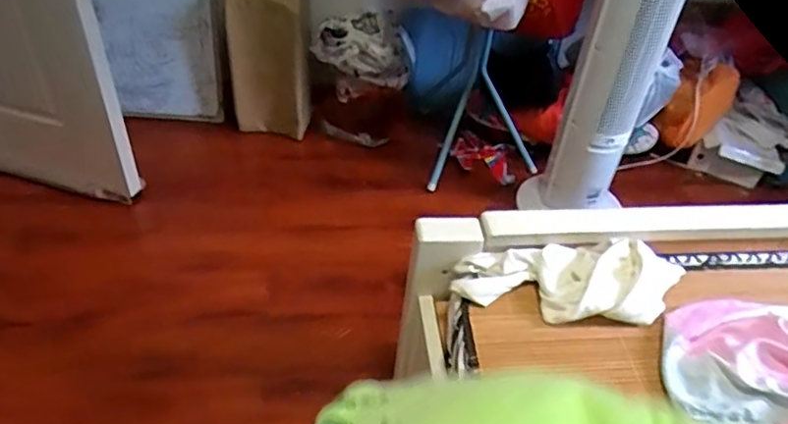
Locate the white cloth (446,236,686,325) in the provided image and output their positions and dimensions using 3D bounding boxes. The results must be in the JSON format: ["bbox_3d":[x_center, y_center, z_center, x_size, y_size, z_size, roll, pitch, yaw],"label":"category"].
[{"bbox_3d":[0.259,0.098,0.843,0.342,0.052,0.117,0,44,-6],"label":"white cloth"}]

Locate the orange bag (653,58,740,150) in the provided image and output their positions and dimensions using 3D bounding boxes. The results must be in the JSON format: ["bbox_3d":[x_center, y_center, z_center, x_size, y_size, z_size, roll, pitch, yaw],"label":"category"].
[{"bbox_3d":[0.872,-0.302,1.727,0.162,0.191,0.223,27,48,21],"label":"orange bag"}]

